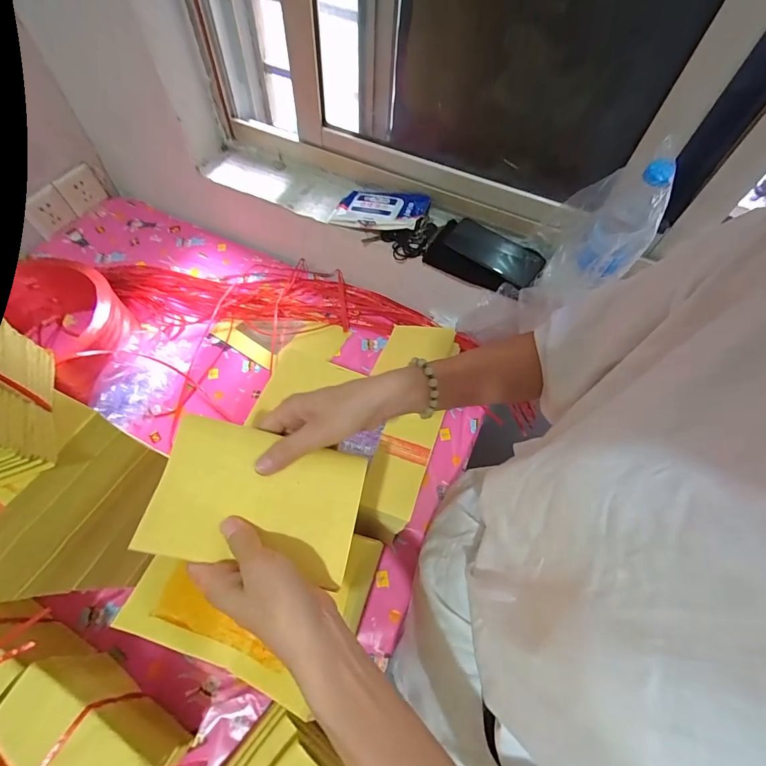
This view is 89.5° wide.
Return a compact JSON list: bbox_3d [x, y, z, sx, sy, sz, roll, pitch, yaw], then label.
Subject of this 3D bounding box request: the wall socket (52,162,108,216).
[{"bbox_3d":[-0.697,-0.447,0.891,0.012,0.077,0.092,17,61,24],"label":"wall socket"}]

